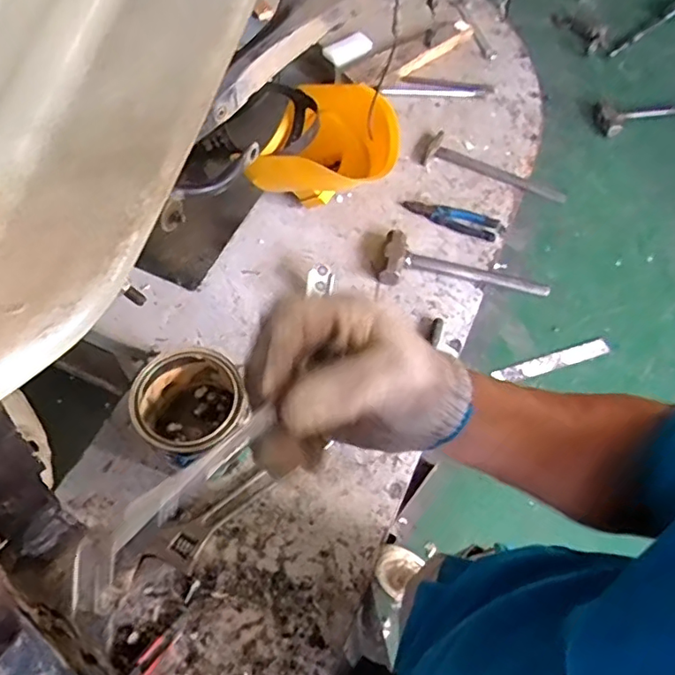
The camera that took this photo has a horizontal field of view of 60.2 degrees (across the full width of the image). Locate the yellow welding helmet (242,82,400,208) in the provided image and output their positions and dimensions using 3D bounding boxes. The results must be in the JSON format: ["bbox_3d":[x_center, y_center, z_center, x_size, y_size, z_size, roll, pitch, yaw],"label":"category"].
[{"bbox_3d":[-0.037,-0.355,1.142,0.288,0.185,0.228,25,63,11],"label":"yellow welding helmet"}]

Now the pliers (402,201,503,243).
[{"bbox_3d":[0.227,-0.245,1.185,0.202,0.021,0.060,17,62,7],"label":"pliers"}]

